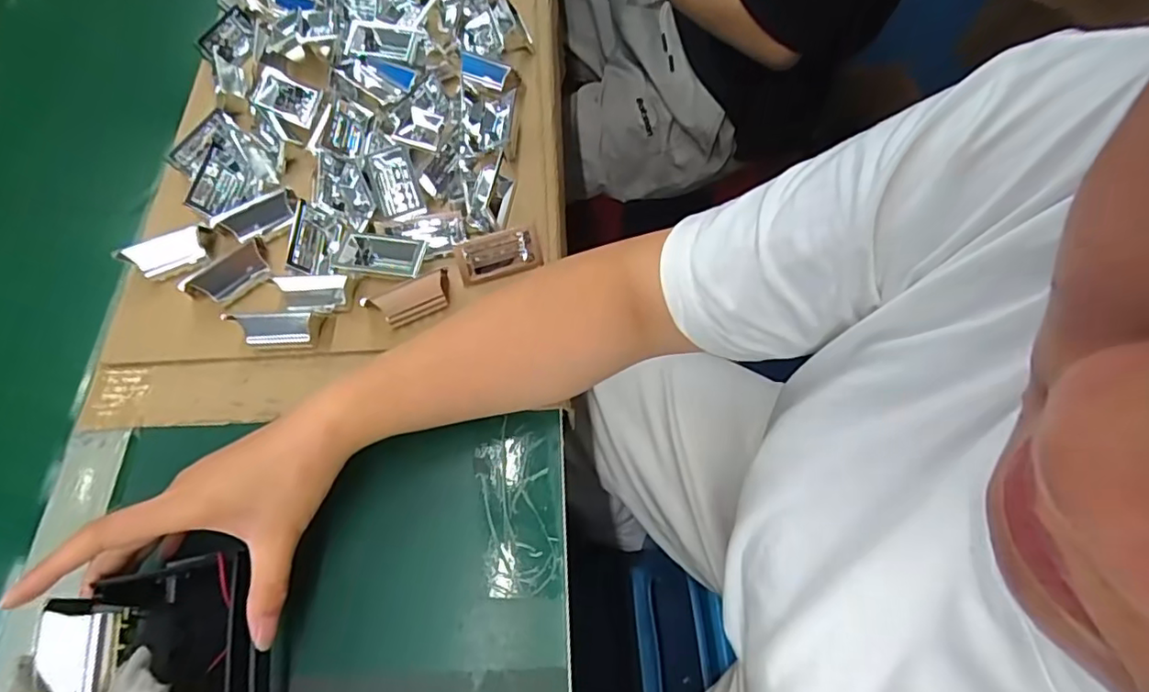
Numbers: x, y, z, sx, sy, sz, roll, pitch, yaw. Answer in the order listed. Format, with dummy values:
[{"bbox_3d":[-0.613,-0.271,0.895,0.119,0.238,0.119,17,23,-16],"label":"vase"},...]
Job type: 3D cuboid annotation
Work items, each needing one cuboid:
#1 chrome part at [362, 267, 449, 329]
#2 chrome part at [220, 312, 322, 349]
[{"bbox_3d":[-0.120,-0.032,0.429,0.061,0.028,0.017,-23,66,-13],"label":"chrome part"},{"bbox_3d":[-0.212,-0.014,0.419,0.063,0.023,0.023,-4,63,-3],"label":"chrome part"}]

